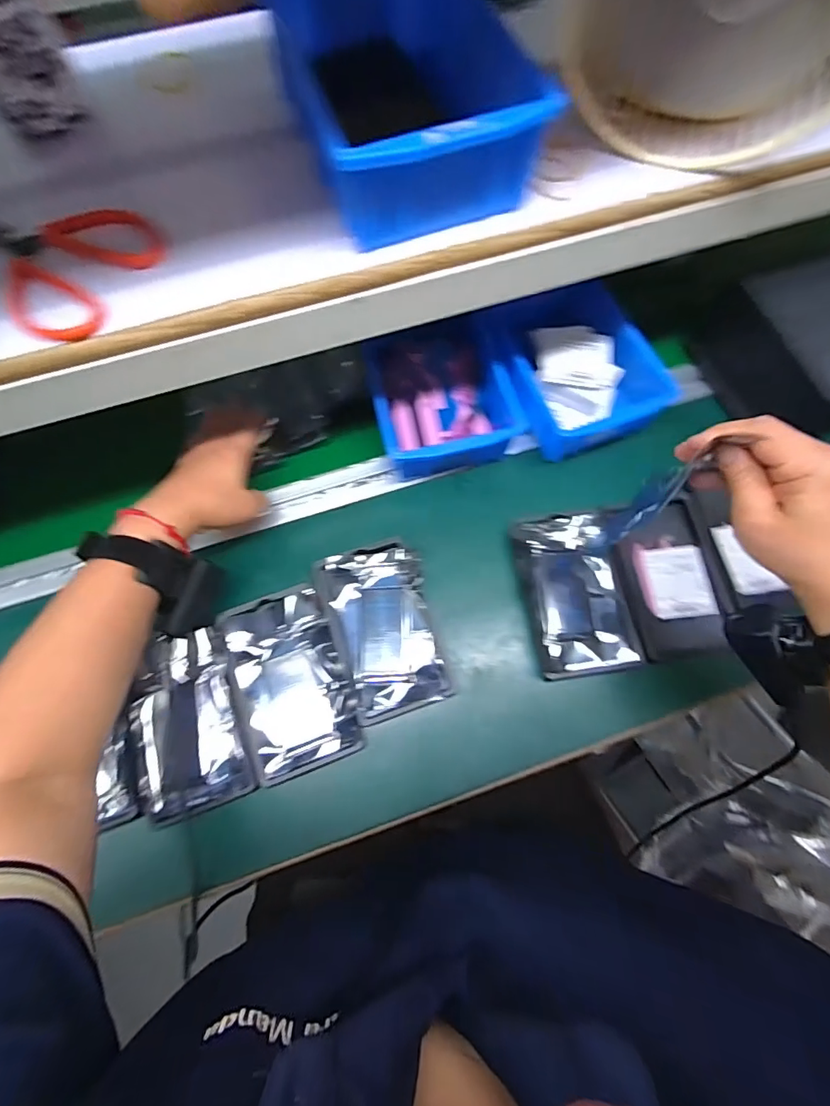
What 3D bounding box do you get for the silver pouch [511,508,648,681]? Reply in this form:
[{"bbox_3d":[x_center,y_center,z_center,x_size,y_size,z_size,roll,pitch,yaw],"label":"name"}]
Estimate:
[{"bbox_3d":[0.159,0.035,0.470,0.102,0.015,0.154,-8,70,-2],"label":"silver pouch"}]

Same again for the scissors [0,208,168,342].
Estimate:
[{"bbox_3d":[-0.230,-0.187,0.310,0.108,0.014,0.102,22,72,8],"label":"scissors"}]

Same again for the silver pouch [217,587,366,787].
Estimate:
[{"bbox_3d":[-0.113,0.115,0.442,0.097,0.008,0.155,-20,71,-6],"label":"silver pouch"}]

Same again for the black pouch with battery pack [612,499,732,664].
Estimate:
[{"bbox_3d":[0.248,0.025,0.483,0.092,0.024,0.146,-7,70,-2],"label":"black pouch with battery pack"}]

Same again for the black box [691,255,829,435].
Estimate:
[{"bbox_3d":[0.437,-0.220,0.514,0.194,0.092,0.165,-23,73,-8],"label":"black box"}]

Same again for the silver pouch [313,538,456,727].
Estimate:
[{"bbox_3d":[-0.027,0.069,0.458,0.094,0.008,0.156,-18,71,-6],"label":"silver pouch"}]

